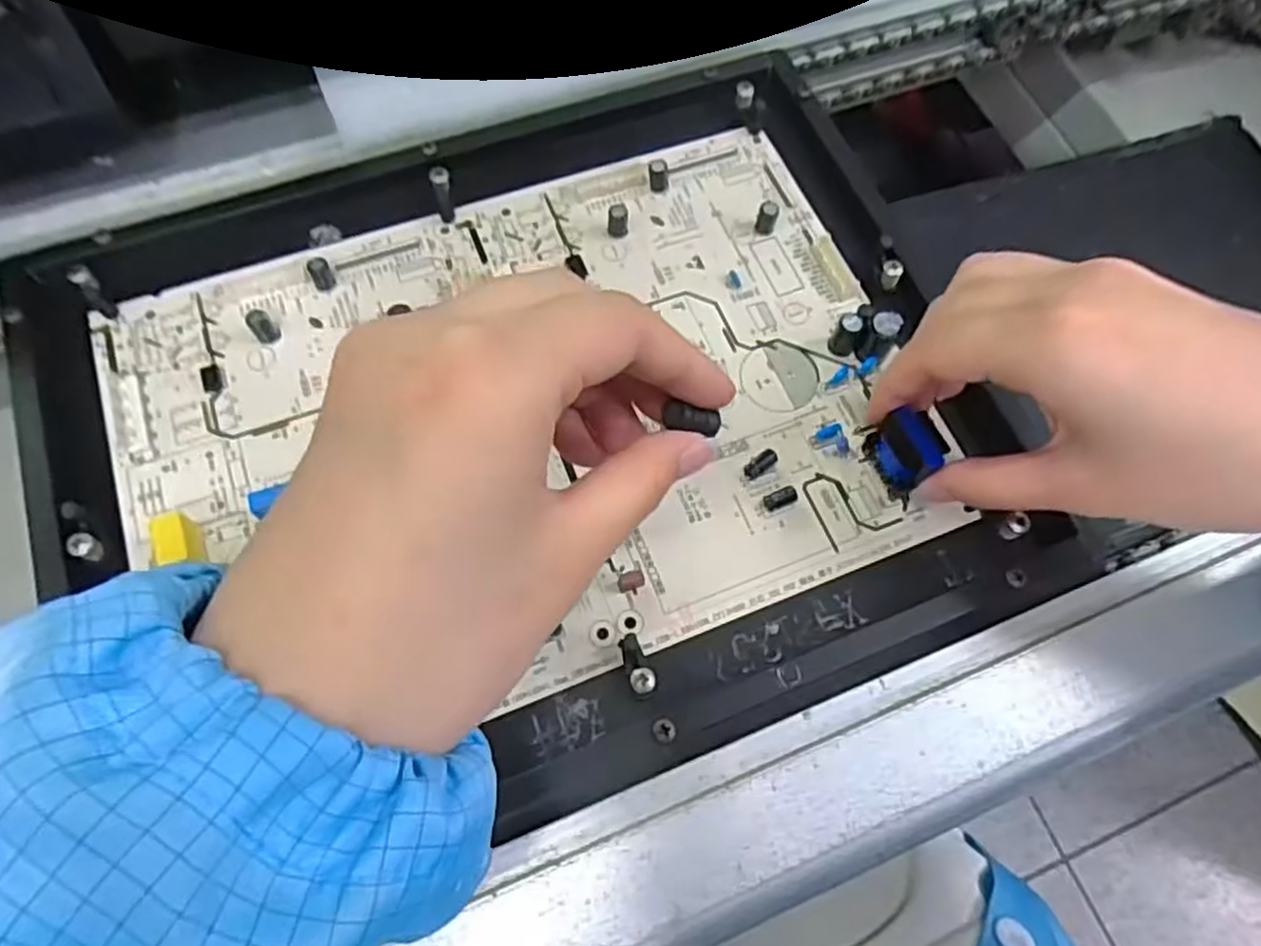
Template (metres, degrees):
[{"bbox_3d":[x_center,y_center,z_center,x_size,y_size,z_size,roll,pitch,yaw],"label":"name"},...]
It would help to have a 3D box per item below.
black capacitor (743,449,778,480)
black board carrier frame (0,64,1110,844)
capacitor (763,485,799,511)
[{"bbox_3d":[0.047,-0.003,0.277,0.014,0.004,0.006,-37,73,-4],"label":"black capacitor"},{"bbox_3d":[-0.033,-0.021,0.276,0.328,0.018,0.258,-20,69,-11],"label":"black board carrier frame"},{"bbox_3d":[0.054,0.009,0.272,0.013,0.006,0.006,-19,69,-11],"label":"capacitor"}]

